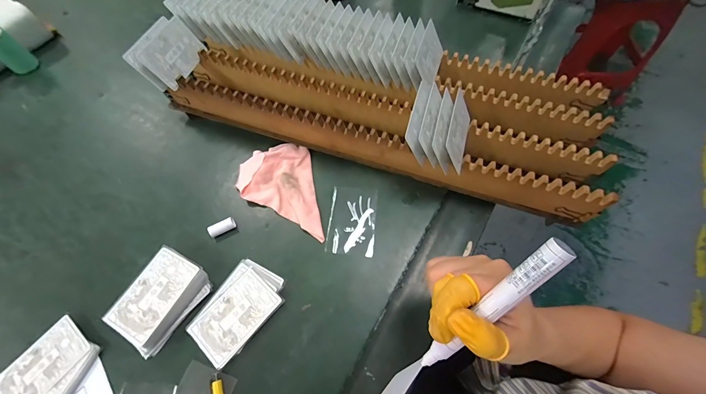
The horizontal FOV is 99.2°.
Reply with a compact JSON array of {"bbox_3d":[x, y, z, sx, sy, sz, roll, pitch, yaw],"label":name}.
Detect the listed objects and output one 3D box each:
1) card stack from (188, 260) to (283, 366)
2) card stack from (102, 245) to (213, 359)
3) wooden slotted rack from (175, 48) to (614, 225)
[{"bbox_3d":[-0.124,0.119,0.324,0.067,0.009,0.098,35,70,18],"label":"card stack"},{"bbox_3d":[-0.206,0.108,0.322,0.064,0.026,0.092,29,68,16],"label":"card stack"},{"bbox_3d":[0.032,-0.118,0.406,0.563,0.066,0.186,11,65,8],"label":"wooden slotted rack"}]

